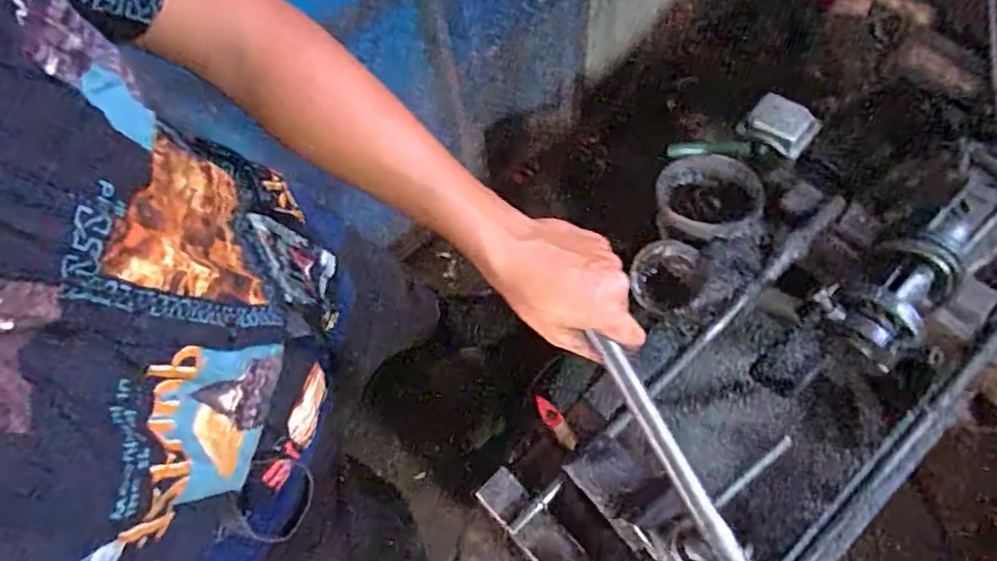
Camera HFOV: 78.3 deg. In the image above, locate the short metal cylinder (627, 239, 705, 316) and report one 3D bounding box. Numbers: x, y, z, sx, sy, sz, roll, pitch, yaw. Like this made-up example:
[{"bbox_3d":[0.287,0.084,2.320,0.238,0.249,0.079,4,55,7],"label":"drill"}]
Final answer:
[{"bbox_3d":[0.201,-0.004,0.734,0.096,0.025,0.088,19,91,36],"label":"short metal cylinder"}]

